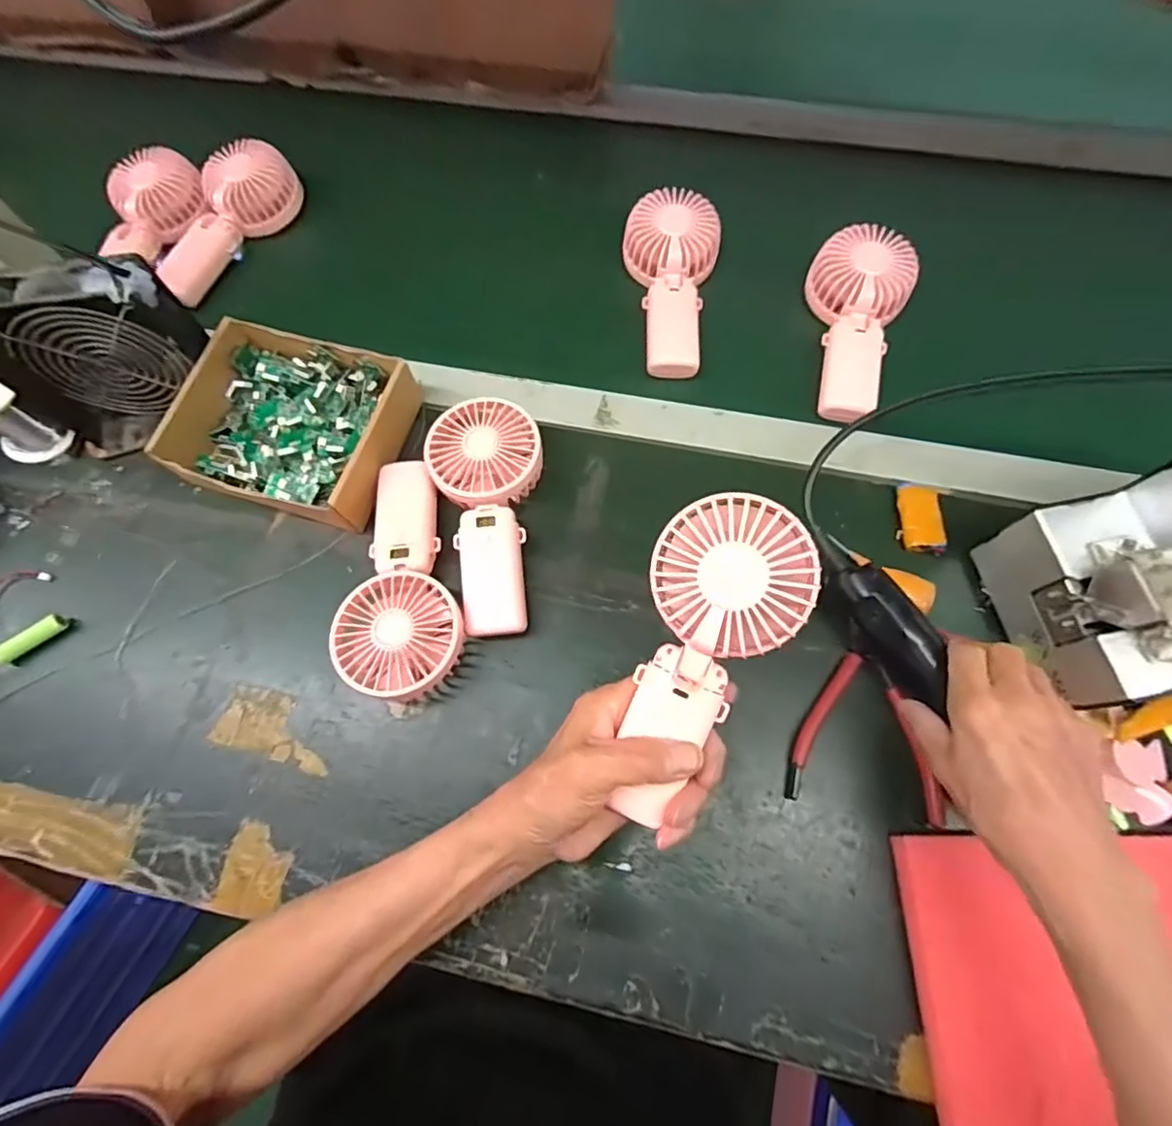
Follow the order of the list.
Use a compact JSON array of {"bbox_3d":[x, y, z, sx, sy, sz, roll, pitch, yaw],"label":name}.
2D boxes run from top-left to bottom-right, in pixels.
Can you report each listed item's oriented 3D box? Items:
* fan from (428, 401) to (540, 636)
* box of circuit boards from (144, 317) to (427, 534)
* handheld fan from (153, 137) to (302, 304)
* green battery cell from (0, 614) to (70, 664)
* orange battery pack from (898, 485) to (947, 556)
[{"bbox_3d":[-0.072,-0.038,0.449,0.087,0.043,0.184,-8,69,-1],"label":"fan"},{"bbox_3d":[-0.239,-0.113,0.475,0.168,0.052,0.145,15,71,7],"label":"box of circuit boards"},{"bbox_3d":[-0.359,-0.336,0.568,0.071,0.049,0.172,23,72,10],"label":"handheld fan"},{"bbox_3d":[-0.426,0.058,0.443,0.050,0.012,0.013,-36,73,-11],"label":"green battery cell"},{"bbox_3d":[0.262,-0.034,0.456,0.029,0.020,0.055,3,69,3],"label":"orange battery pack"}]

